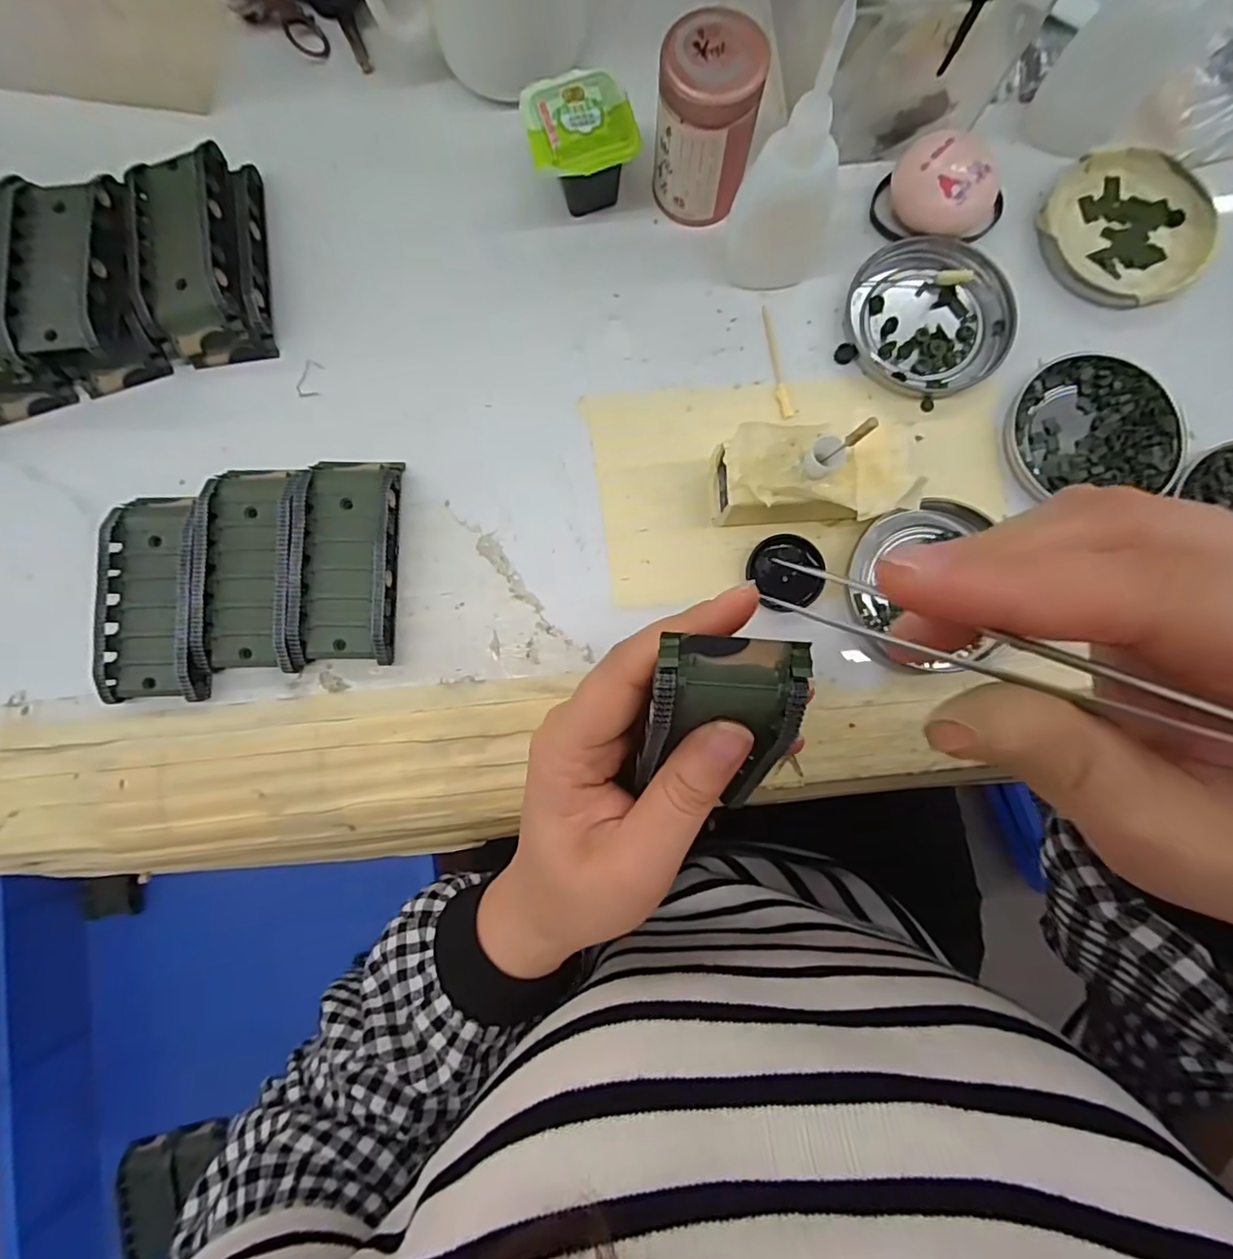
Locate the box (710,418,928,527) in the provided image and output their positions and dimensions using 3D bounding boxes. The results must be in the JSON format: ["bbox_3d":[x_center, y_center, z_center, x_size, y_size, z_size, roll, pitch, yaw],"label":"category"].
[{"bbox_3d":[0.086,-0.066,0.263,0.086,0.042,0.043,-5,84,0],"label":"box"}]

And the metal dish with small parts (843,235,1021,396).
[{"bbox_3d":[0.154,-0.155,0.288,0.080,0.007,0.075,0,84,1],"label":"metal dish with small parts"}]

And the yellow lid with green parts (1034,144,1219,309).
[{"bbox_3d":[0.254,-0.201,0.290,0.078,0.007,0.080,0,84,1],"label":"yellow lid with green parts"}]

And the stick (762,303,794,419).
[{"bbox_3d":[0.078,-0.133,0.289,0.007,0.004,0.058,-12,84,0],"label":"stick"}]

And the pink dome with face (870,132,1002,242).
[{"bbox_3d":[0.160,-0.212,0.286,0.057,0.023,0.045,32,85,4],"label":"pink dome with face"}]

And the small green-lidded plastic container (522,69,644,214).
[{"bbox_3d":[-0.017,-0.230,0.283,0.048,0.039,0.045,-15,84,-1],"label":"small green-lidded plastic container"}]

